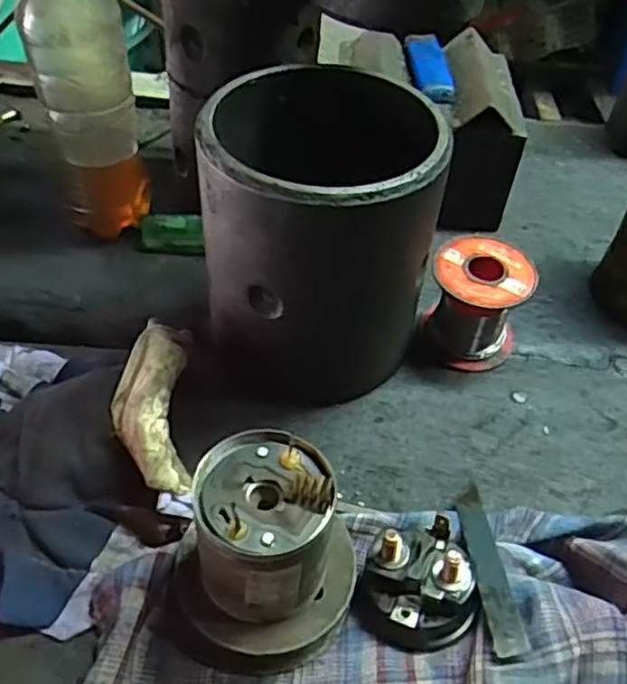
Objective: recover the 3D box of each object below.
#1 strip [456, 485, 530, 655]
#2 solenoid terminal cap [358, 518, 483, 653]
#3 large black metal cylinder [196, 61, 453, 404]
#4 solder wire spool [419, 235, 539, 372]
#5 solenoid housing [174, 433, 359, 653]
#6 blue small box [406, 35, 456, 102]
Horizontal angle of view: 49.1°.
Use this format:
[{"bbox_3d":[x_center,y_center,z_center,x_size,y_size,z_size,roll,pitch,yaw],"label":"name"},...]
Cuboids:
[{"bbox_3d":[0.072,0.091,0.287,0.012,0.005,0.085,3,30,-2],"label":"strip"},{"bbox_3d":[0.042,0.095,0.274,0.043,0.032,0.041,3,44,-3],"label":"solenoid terminal cap"},{"bbox_3d":[0.002,-0.049,0.338,0.105,0.144,0.102,6,44,1],"label":"large black metal cylinder"},{"bbox_3d":[0.089,-0.019,0.377,0.052,0.057,0.052,17,45,12],"label":"solder wire spool"},{"bbox_3d":[-0.017,0.079,0.262,0.066,0.069,0.065,22,46,17],"label":"solenoid housing"},{"bbox_3d":[0.077,-0.185,0.455,0.021,0.014,0.075,0,44,-5],"label":"blue small box"}]

